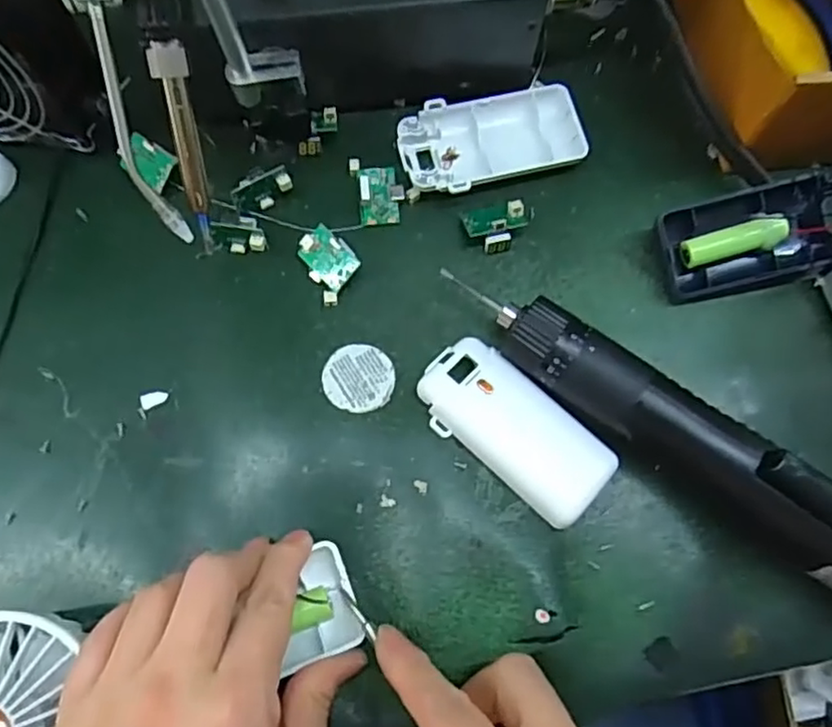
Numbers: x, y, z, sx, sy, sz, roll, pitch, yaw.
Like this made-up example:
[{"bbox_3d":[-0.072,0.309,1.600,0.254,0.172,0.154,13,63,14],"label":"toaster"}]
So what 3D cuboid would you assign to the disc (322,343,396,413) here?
[{"bbox_3d":[-0.027,0.006,0.311,0.033,0.004,0.033,0,73,-1],"label":"disc"}]

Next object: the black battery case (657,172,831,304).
[{"bbox_3d":[0.166,-0.061,0.323,0.088,0.028,0.045,-11,74,-5],"label":"black battery case"}]

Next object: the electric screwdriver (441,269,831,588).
[{"bbox_3d":[0.136,0.045,0.284,0.273,0.045,0.034,35,75,9],"label":"electric screwdriver"}]

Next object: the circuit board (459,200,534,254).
[{"bbox_3d":[0.043,-0.070,0.331,0.037,0.015,0.024,-9,73,-4],"label":"circuit board"}]

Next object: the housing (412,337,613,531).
[{"bbox_3d":[0.044,0.030,0.300,0.092,0.017,0.044,42,76,11],"label":"housing"}]

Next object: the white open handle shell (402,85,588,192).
[{"bbox_3d":[0.040,-0.116,0.342,0.094,0.015,0.049,-14,74,-5],"label":"white open handle shell"}]

